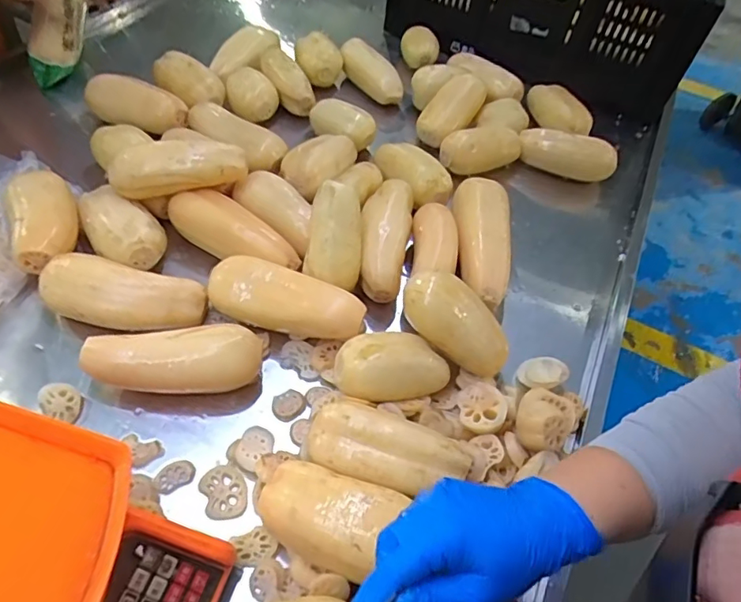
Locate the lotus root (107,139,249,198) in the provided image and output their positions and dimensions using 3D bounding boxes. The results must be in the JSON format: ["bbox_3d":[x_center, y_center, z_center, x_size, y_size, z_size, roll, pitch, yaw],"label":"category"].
[{"bbox_3d":[-0.241,-0.164,0.662,0.166,0.061,0.055,-1,51,-8],"label":"lotus root"}]

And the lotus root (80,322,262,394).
[{"bbox_3d":[-0.204,0.057,0.555,0.170,0.054,0.069,0,53,-8],"label":"lotus root"}]

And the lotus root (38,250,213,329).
[{"bbox_3d":[-0.281,-0.009,0.591,0.173,0.056,0.064,8,52,-2],"label":"lotus root"}]

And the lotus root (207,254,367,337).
[{"bbox_3d":[-0.096,-0.003,0.611,0.181,0.057,0.060,17,52,5],"label":"lotus root"}]

